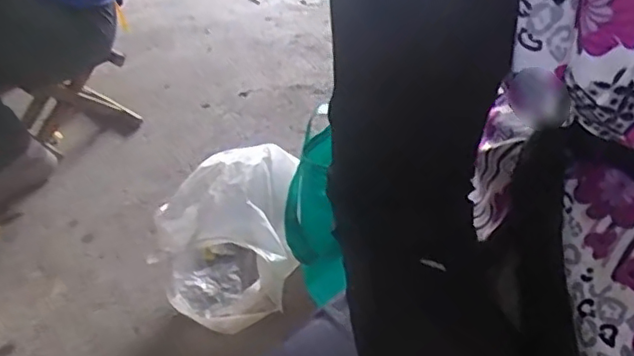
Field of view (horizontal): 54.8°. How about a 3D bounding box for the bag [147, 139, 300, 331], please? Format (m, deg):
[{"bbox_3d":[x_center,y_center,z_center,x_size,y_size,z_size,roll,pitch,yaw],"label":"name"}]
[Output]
[{"bbox_3d":[-0.140,0.086,0.950,0.215,0.165,0.281,-3,34,6],"label":"bag"}]

